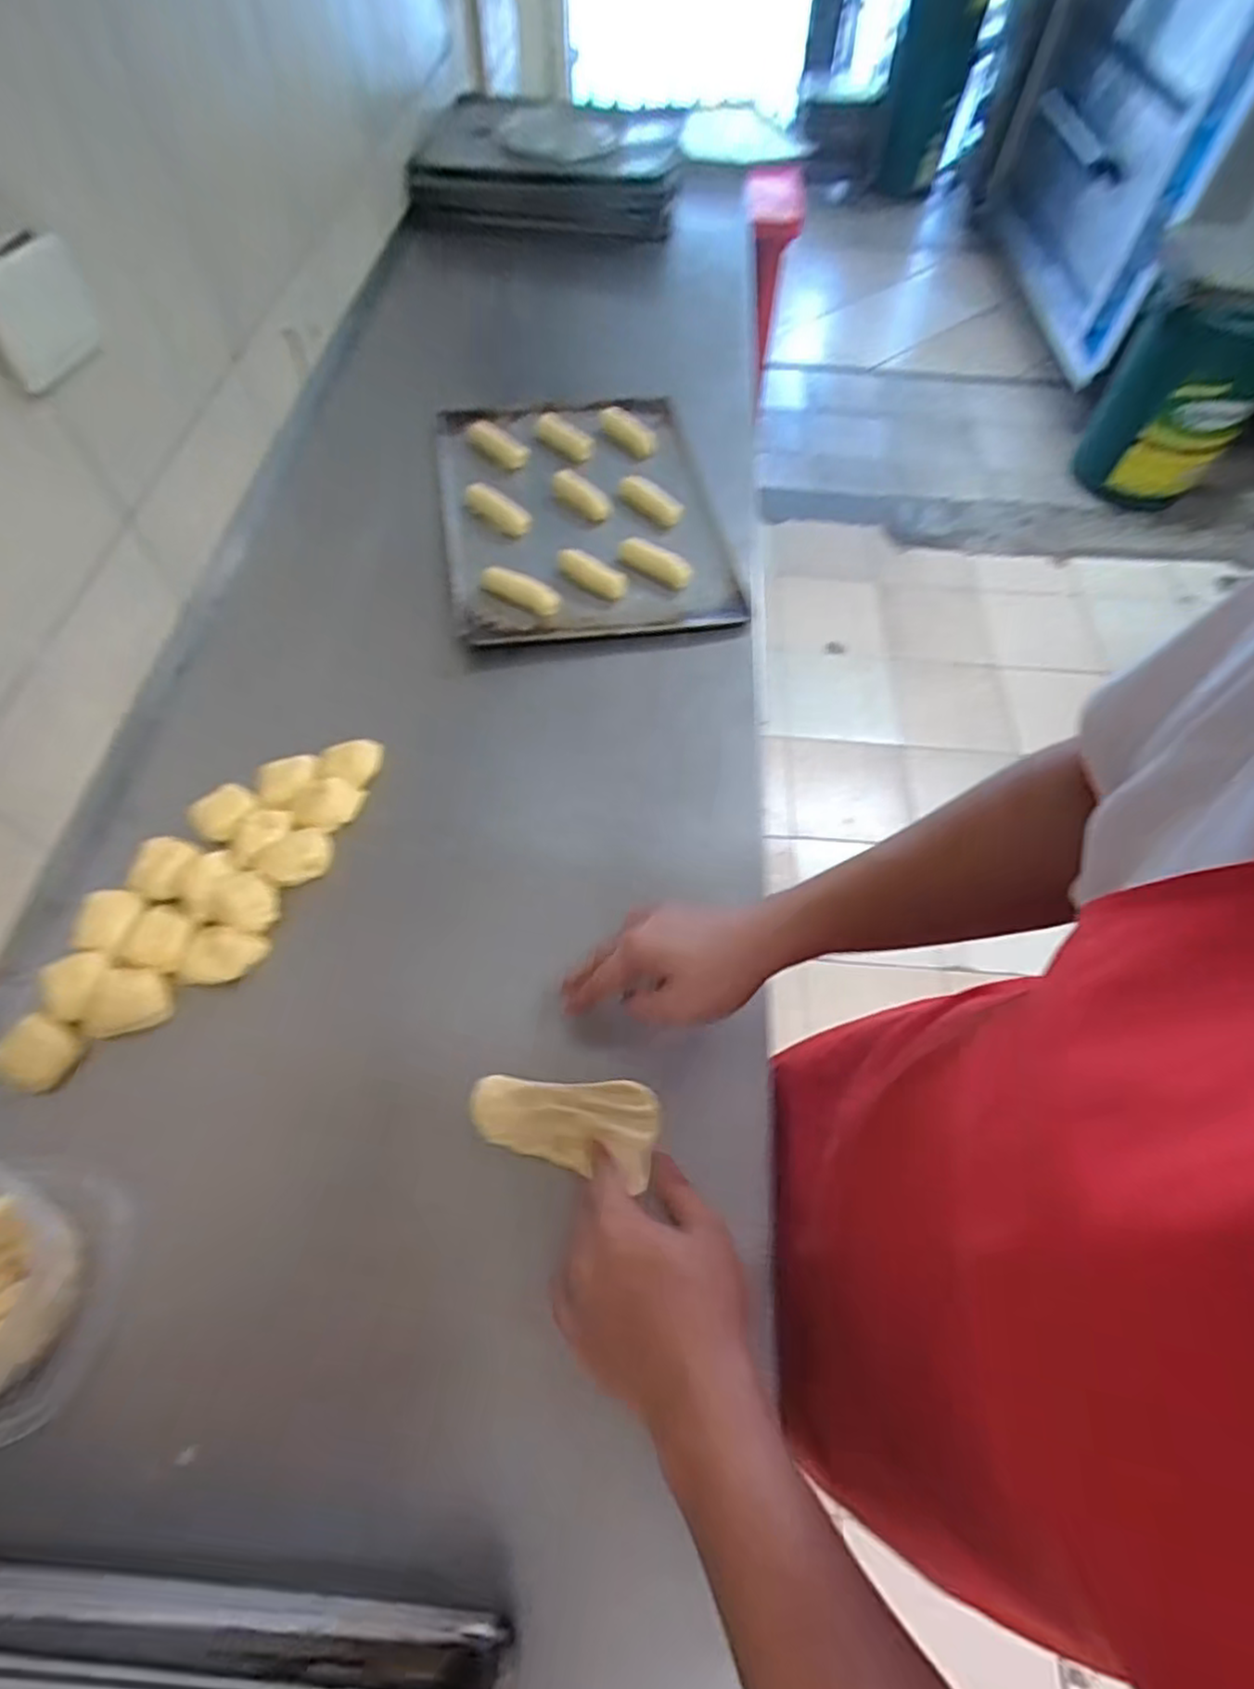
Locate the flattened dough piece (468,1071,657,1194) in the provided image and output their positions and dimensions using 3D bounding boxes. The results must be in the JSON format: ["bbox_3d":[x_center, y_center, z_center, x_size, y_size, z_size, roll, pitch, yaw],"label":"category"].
[{"bbox_3d":[-0.046,0.207,0.523,0.137,0.010,0.066,9,60,-2],"label":"flattened dough piece"}]

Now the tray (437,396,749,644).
[{"bbox_3d":[-0.060,-0.425,0.865,0.328,0.031,0.462,-7,61,-8],"label":"tray"}]

